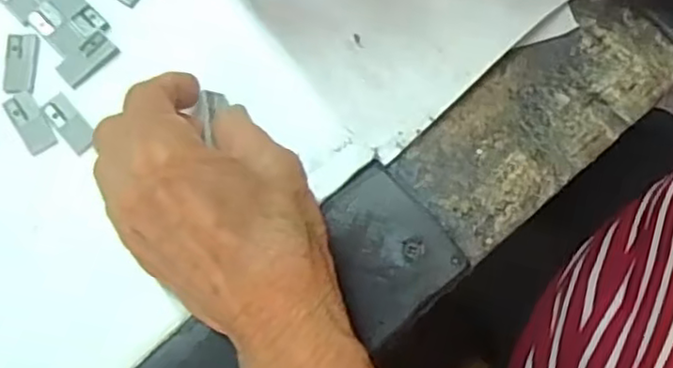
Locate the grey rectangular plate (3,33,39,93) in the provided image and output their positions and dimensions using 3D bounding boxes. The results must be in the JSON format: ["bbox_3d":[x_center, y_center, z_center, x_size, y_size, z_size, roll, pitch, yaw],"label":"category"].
[{"bbox_3d":[-0.145,-0.056,0.299,0.014,0.004,0.029,-2,74,1],"label":"grey rectangular plate"}]

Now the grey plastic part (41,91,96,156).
[{"bbox_3d":[-0.119,-0.027,0.292,0.013,0.004,0.030,-43,78,-10],"label":"grey plastic part"}]

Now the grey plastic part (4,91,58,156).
[{"bbox_3d":[-0.136,-0.028,0.292,0.013,0.004,0.030,-33,76,-8],"label":"grey plastic part"}]

